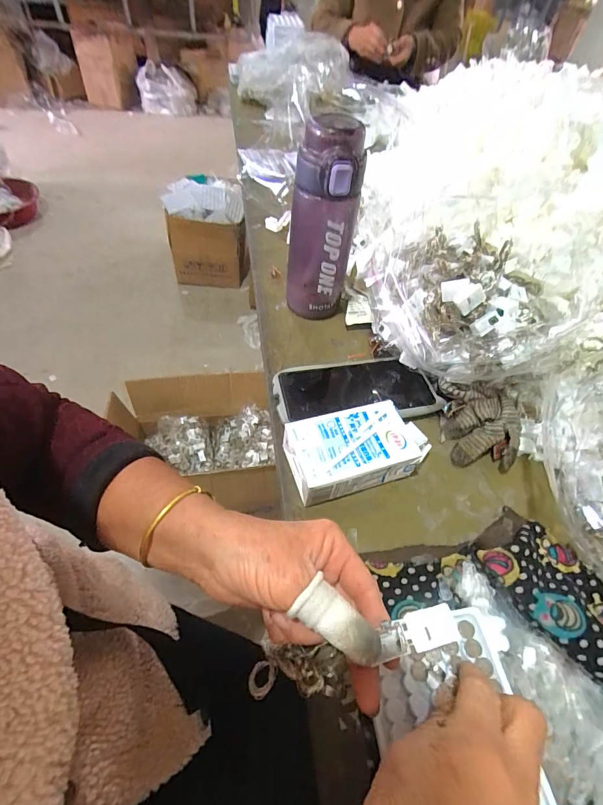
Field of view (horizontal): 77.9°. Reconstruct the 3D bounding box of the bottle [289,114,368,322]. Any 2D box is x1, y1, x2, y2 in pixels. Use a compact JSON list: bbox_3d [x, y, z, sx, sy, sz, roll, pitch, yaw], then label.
[{"bbox_3d":[0.022,-0.185,0.414,0.071,0.206,0.061,8,51,0],"label":"bottle"}]

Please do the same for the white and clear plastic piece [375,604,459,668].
[{"bbox_3d":[0.069,0.137,0.223,0.045,0.009,0.020,-24,53,11],"label":"white and clear plastic piece"}]

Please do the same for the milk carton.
[{"bbox_3d":[0.055,0.043,0.344,0.129,0.040,0.064,-12,54,-15],"label":"milk carton"}]

